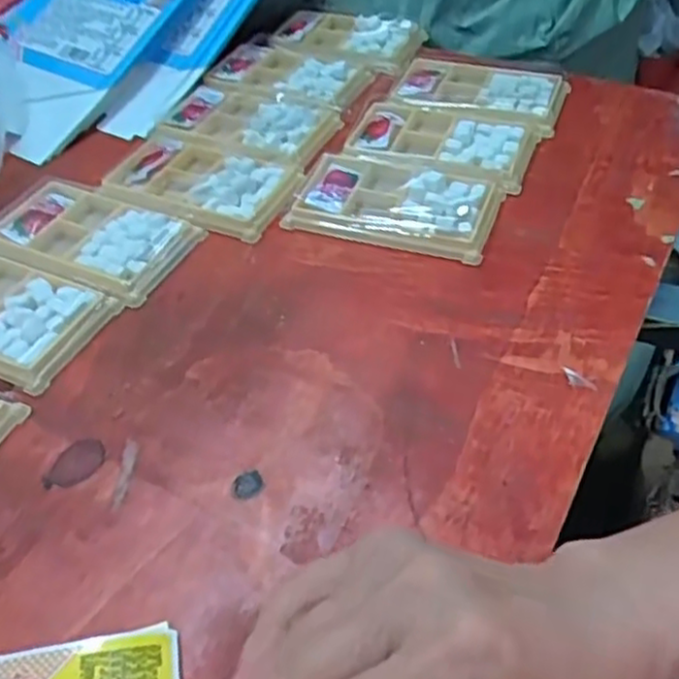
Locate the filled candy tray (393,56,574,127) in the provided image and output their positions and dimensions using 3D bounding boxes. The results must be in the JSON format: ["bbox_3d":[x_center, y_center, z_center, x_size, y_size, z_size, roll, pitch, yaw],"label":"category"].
[{"bbox_3d":[0.114,-0.205,0.581,0.135,0.013,0.077,17,51,19],"label":"filled candy tray"}]

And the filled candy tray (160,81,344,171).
[{"bbox_3d":[-0.072,-0.176,0.571,0.134,0.012,0.080,21,52,21],"label":"filled candy tray"}]

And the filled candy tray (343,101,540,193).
[{"bbox_3d":[0.073,-0.149,0.529,0.135,0.011,0.082,15,50,17],"label":"filled candy tray"}]

